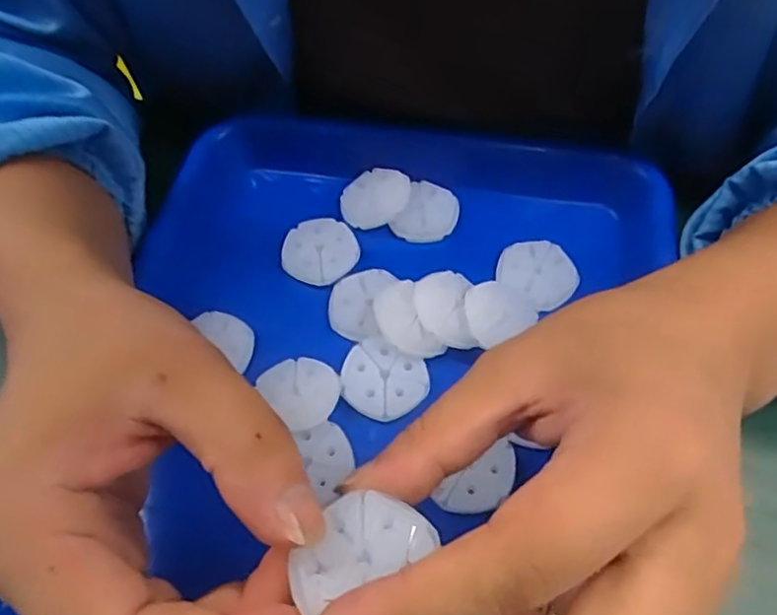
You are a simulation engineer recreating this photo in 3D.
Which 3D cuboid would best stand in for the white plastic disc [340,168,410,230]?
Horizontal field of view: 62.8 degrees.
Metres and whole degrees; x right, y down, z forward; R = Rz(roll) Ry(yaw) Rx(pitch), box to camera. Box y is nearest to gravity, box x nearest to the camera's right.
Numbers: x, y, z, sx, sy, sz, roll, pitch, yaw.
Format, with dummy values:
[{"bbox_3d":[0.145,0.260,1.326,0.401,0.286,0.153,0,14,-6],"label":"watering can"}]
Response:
[{"bbox_3d":[-0.007,-0.058,0.334,0.037,0.004,0.034,-8,63,16],"label":"white plastic disc"}]

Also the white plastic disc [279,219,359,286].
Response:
[{"bbox_3d":[-0.035,-0.029,0.321,0.037,0.004,0.036,-1,58,2],"label":"white plastic disc"}]

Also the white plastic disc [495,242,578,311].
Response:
[{"bbox_3d":[0.073,-0.017,0.310,0.038,0.004,0.034,35,66,20],"label":"white plastic disc"}]

